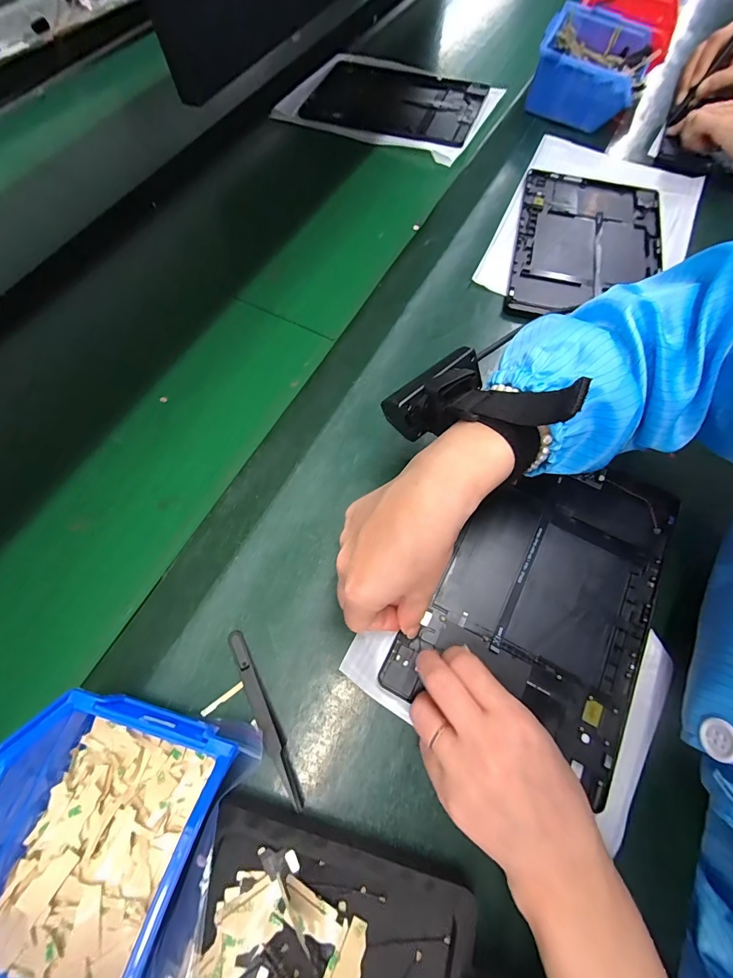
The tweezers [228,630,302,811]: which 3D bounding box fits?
[{"bbox_3d":[-0.067,0.146,0.262,0.011,0.014,0.112,-29,69,-10],"label":"tweezers"}]

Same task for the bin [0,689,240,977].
[{"bbox_3d":[-0.152,0.193,0.207,0.122,0.072,0.142,14,69,8],"label":"bin"}]

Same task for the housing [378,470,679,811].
[{"bbox_3d":[0.133,0.071,0.298,0.151,0.009,0.223,26,71,12],"label":"housing"}]

